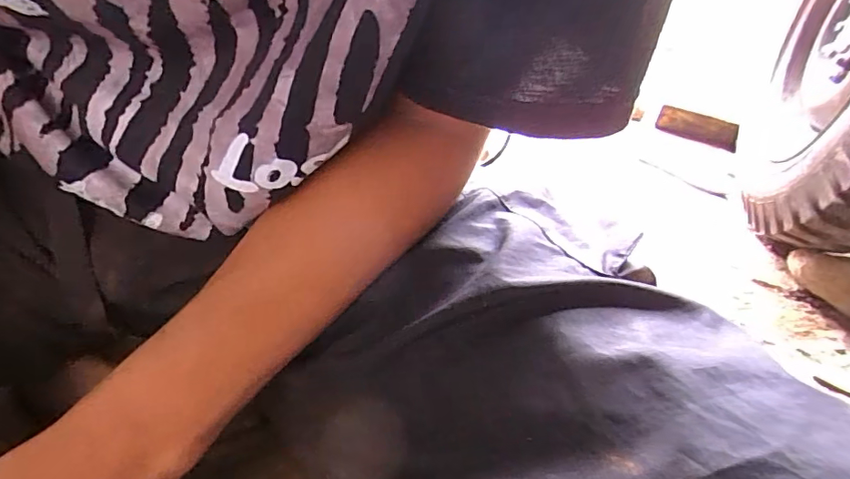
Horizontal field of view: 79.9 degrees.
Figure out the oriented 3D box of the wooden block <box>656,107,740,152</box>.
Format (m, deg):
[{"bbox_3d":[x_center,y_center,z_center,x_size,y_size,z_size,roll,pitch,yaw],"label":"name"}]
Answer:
[{"bbox_3d":[0.626,-0.260,1.178,0.023,0.057,0.363,5,21,-2],"label":"wooden block"}]

